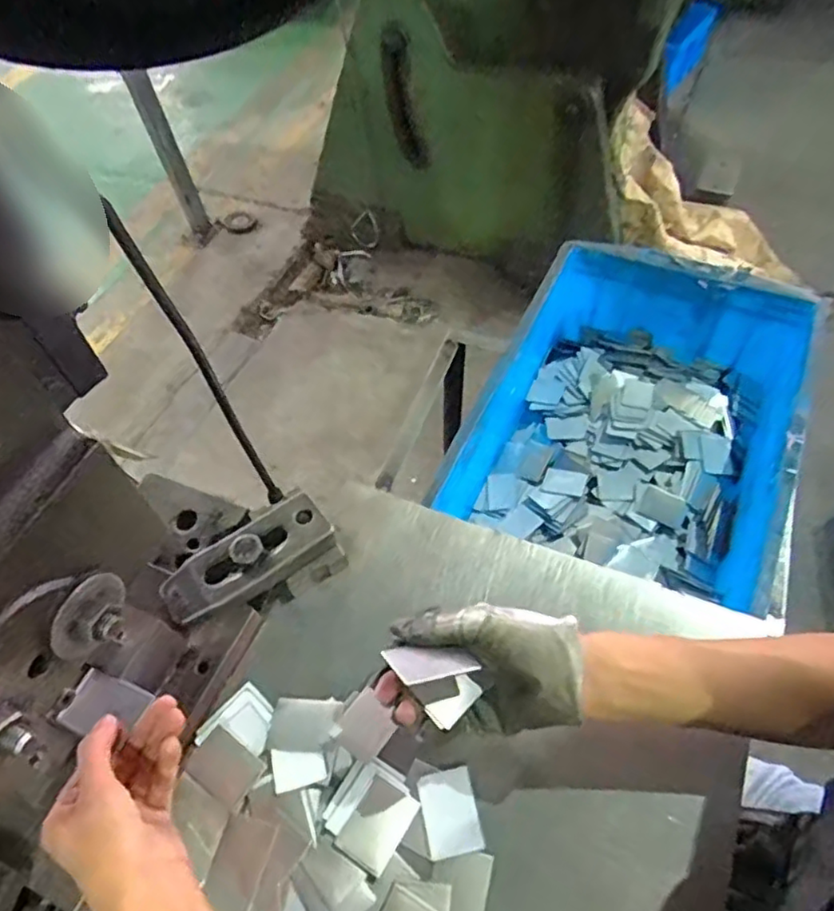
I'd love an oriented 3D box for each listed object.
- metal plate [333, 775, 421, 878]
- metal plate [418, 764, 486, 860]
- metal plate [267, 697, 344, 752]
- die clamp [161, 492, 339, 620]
[{"bbox_3d":[-0.025,0.234,0.402,0.034,0.005,0.047,27,62,21],"label":"metal plate"},{"bbox_3d":[0.021,0.228,0.405,0.034,0.004,0.047,-11,56,-2],"label":"metal plate"},{"bbox_3d":[-0.077,0.186,0.440,0.050,0.004,0.039,-5,41,14],"label":"metal plate"},{"bbox_3d":[-0.130,0.079,0.487,0.129,0.032,0.046,-31,59,-15],"label":"die clamp"}]

